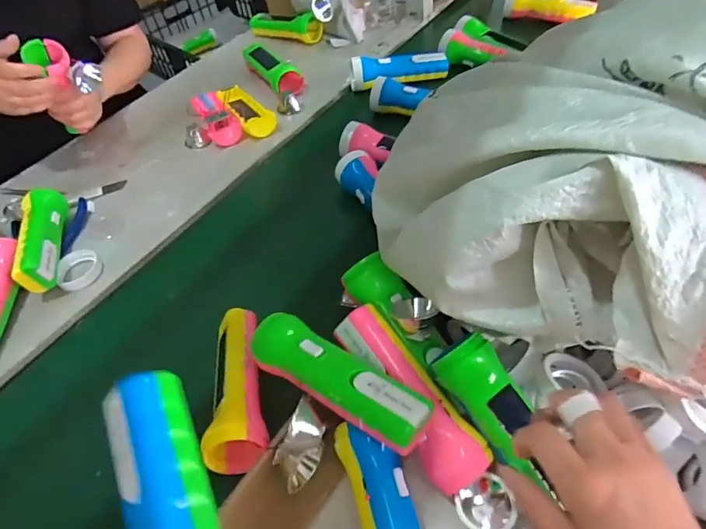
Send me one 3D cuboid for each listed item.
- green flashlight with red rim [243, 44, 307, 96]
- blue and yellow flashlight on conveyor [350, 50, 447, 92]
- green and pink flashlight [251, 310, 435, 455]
[{"bbox_3d":[-0.141,-0.337,0.812,0.058,0.044,0.174,-29,53,-20],"label":"green flashlight with red rim"},{"bbox_3d":[0.076,-0.318,0.772,0.158,0.046,0.051,-8,49,-4],"label":"blue and yellow flashlight on conveyor"},{"bbox_3d":[-0.016,0.094,0.379,0.164,0.051,0.051,28,56,25],"label":"green and pink flashlight"}]

